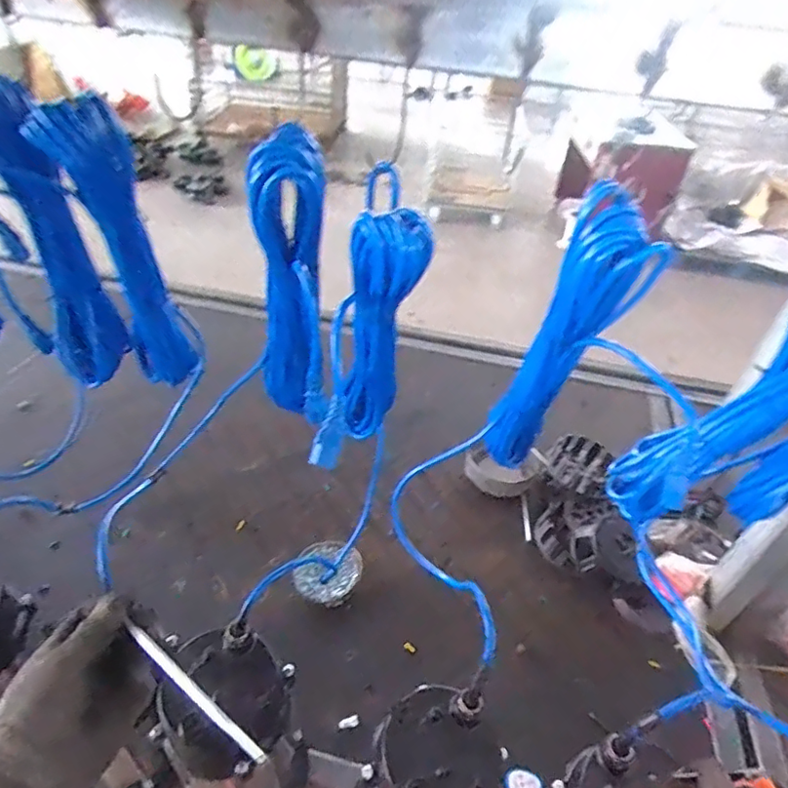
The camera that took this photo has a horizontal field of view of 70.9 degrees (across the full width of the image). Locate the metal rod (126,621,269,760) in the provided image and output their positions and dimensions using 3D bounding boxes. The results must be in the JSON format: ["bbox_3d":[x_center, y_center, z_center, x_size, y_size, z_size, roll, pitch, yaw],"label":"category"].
[{"bbox_3d":[-0.134,0.203,0.374,0.142,0.009,0.008,18,40,36],"label":"metal rod"}]

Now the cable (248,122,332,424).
[{"bbox_3d":[-0.115,-0.102,0.618,0.075,0.347,0.073,-8,42,-15],"label":"cable"}]

